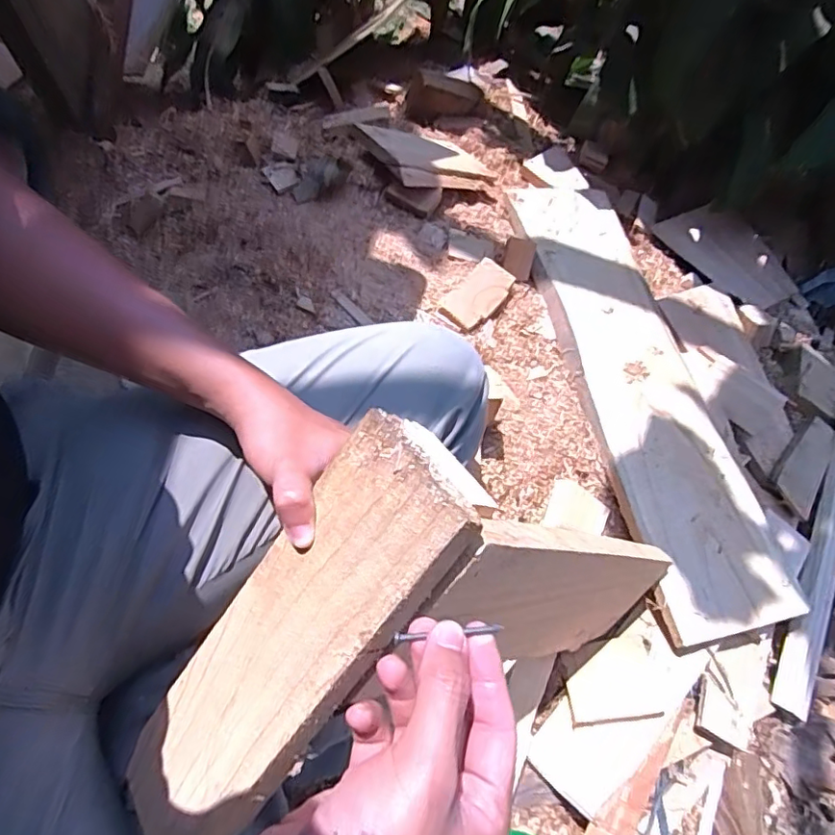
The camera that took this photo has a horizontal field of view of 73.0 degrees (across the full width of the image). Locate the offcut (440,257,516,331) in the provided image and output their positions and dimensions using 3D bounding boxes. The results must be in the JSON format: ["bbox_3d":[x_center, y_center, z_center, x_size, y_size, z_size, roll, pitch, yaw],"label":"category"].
[{"bbox_3d":[0.081,-0.160,0.763,0.057,0.023,0.111,36,70,12],"label":"offcut"}]

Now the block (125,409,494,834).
[{"bbox_3d":[-0.083,0.142,0.333,0.095,0.033,0.323,41,105,14],"label":"block"}]

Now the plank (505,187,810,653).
[{"bbox_3d":[0.291,-0.058,0.753,0.169,0.028,0.653,-11,68,-7],"label":"plank"}]

